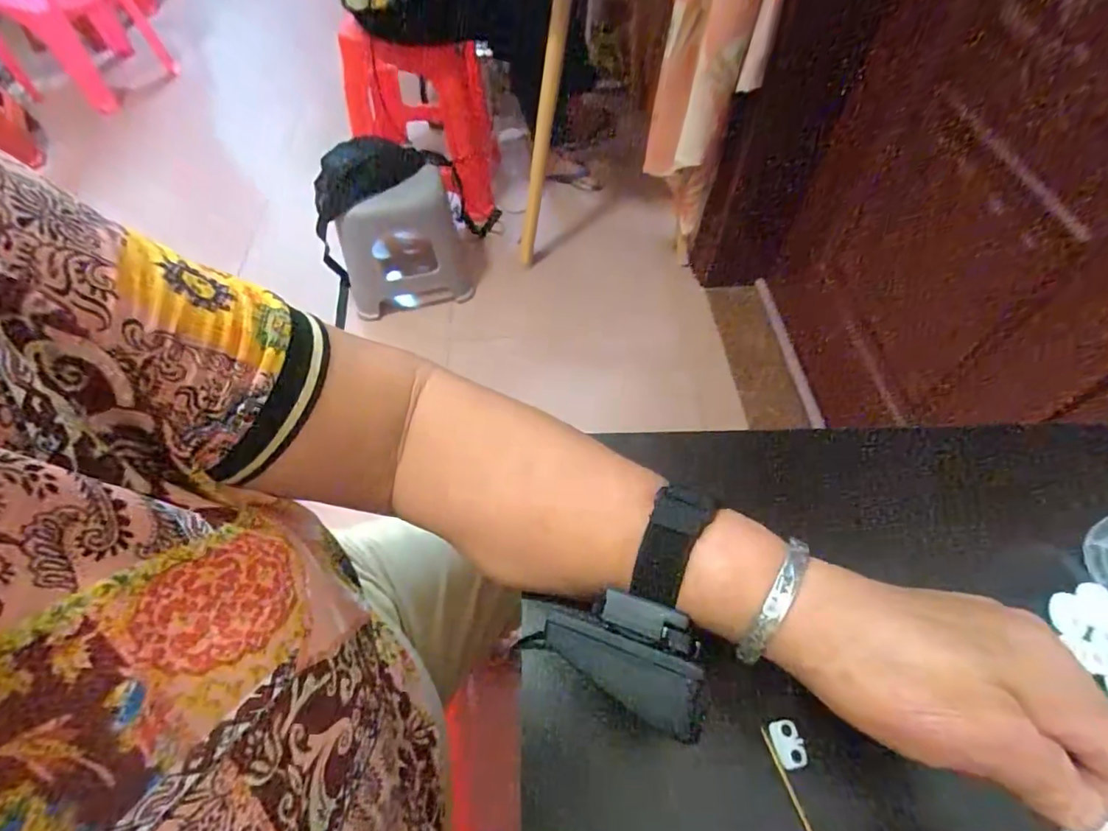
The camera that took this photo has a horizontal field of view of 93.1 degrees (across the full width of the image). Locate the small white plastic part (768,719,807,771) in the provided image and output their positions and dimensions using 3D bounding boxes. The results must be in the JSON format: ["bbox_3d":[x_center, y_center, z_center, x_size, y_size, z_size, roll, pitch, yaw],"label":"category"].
[{"bbox_3d":[0.108,0.151,0.241,0.012,0.004,0.019,-13,58,-8],"label":"small white plastic part"}]

